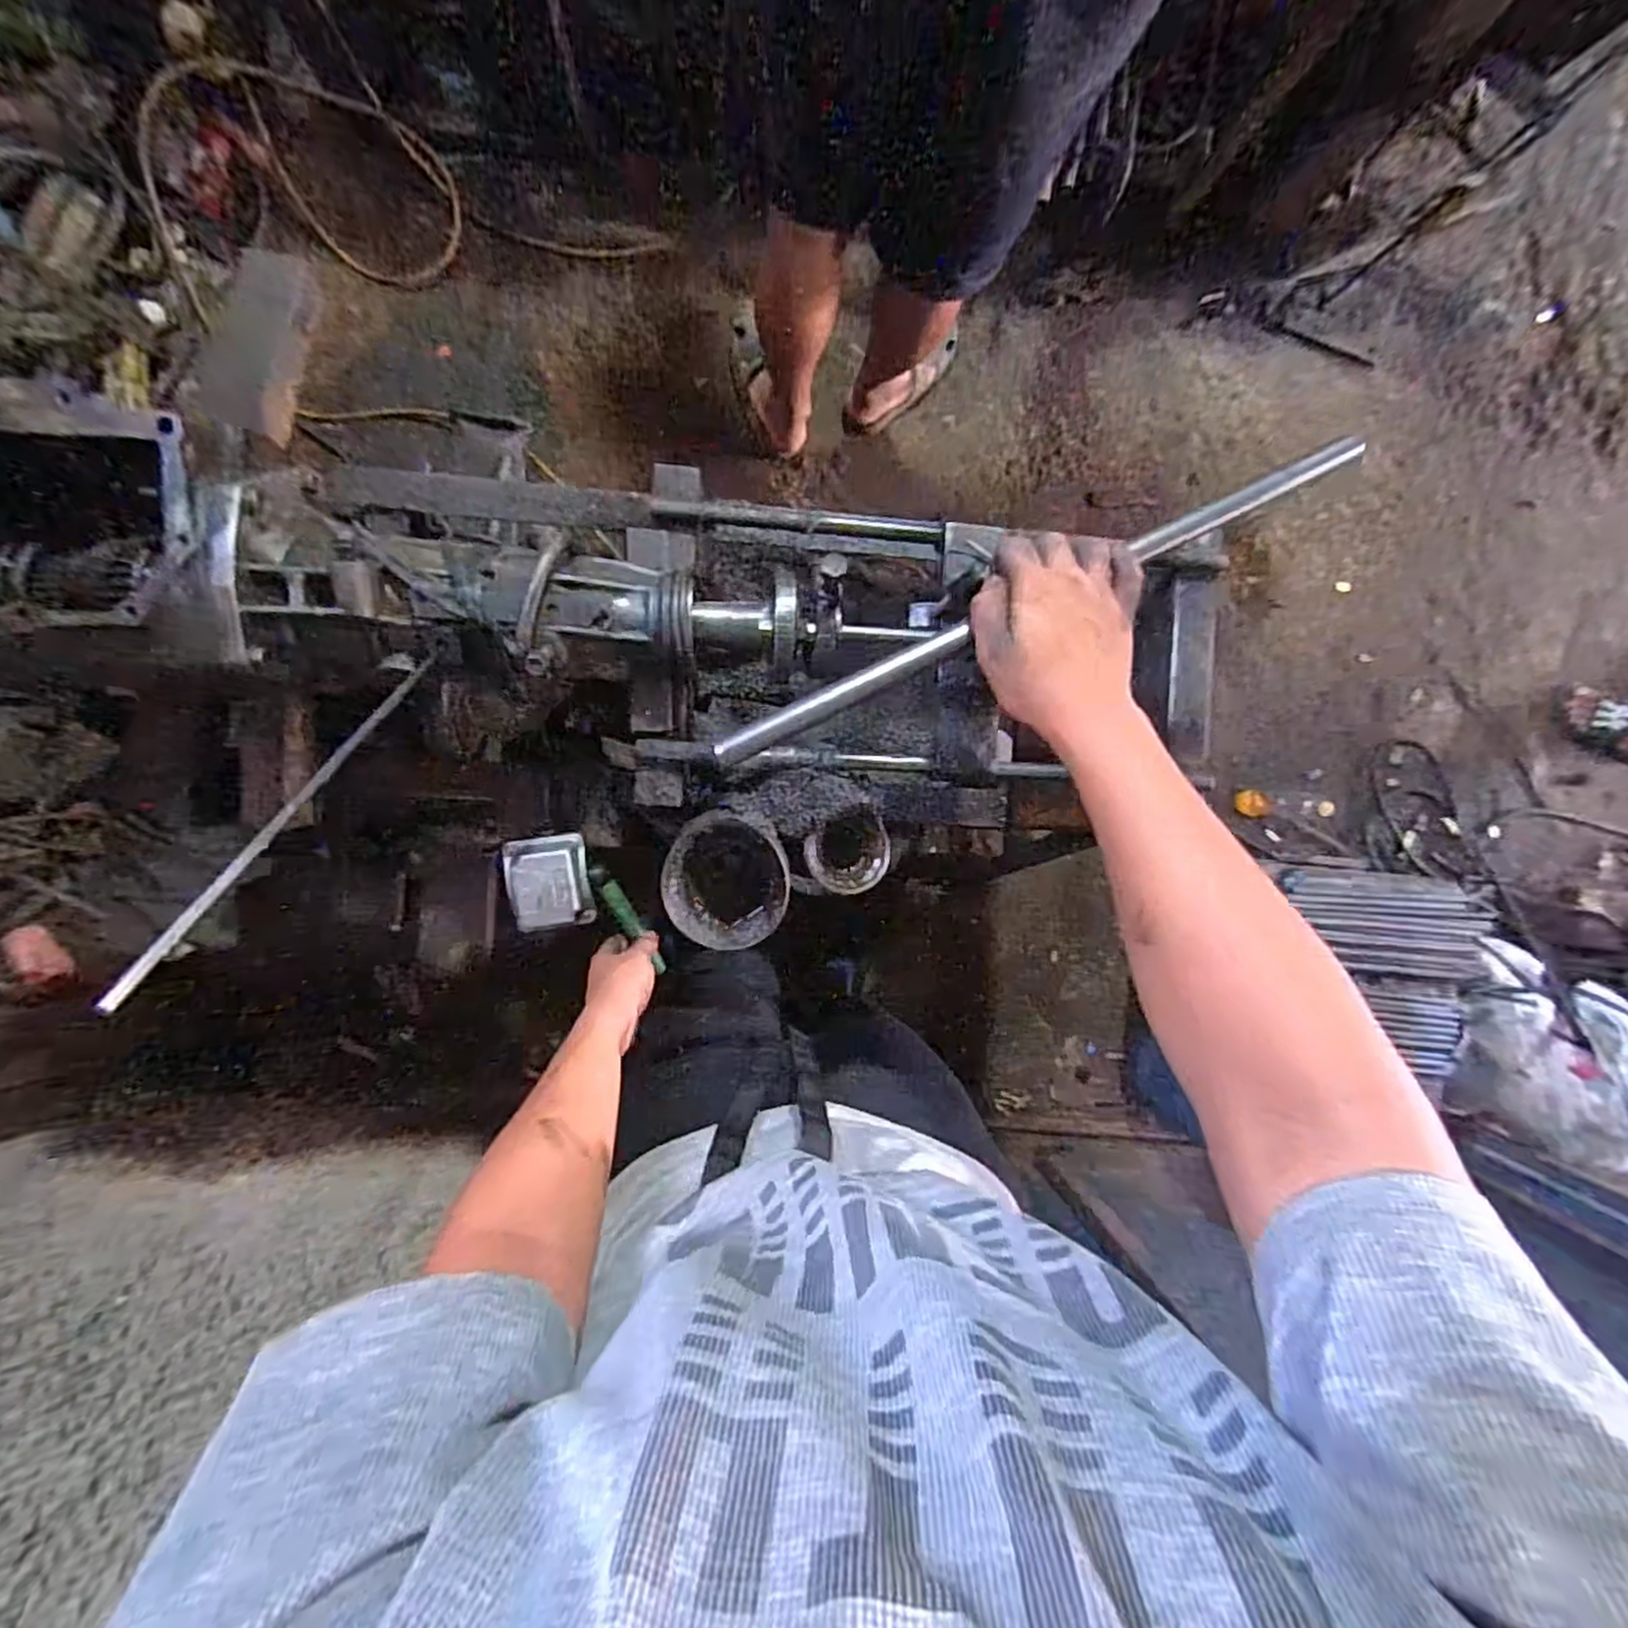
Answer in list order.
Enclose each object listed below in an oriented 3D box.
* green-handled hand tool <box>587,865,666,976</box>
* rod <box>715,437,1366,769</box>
[{"bbox_3d":[-0.180,0.106,0.711,0.017,0.019,0.129,-30,112,-7],"label":"green-handled hand tool"},{"bbox_3d":[0.153,-0.140,0.450,0.468,0.019,0.018,-26,94,-7],"label":"rod"}]

